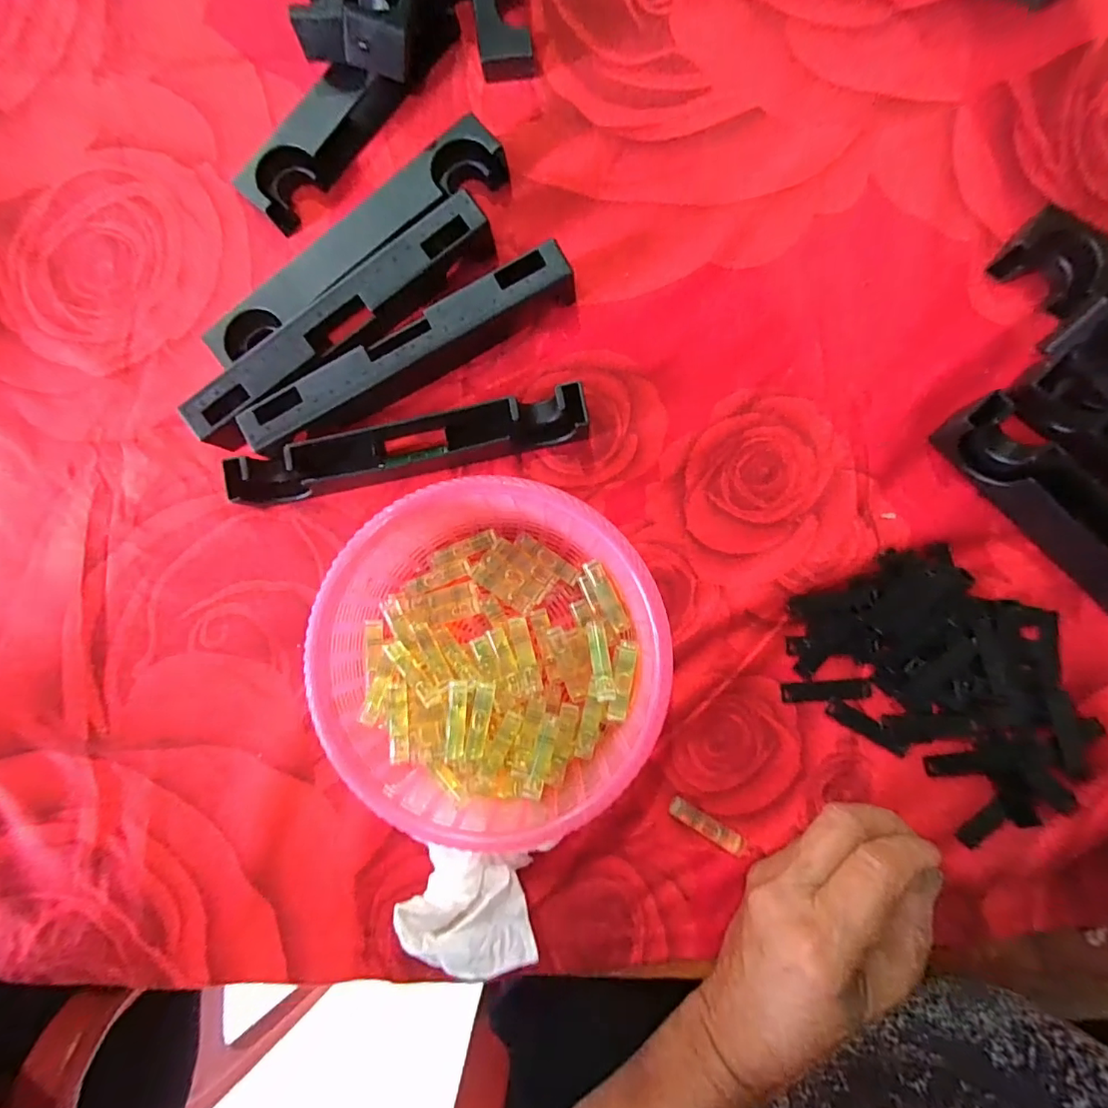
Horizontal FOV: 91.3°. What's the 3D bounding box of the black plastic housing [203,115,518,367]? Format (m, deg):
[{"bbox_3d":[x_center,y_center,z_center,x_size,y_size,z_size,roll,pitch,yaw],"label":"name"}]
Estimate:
[{"bbox_3d":[-0.112,-0.174,0.309,0.191,0.026,0.038,-41,84,1],"label":"black plastic housing"}]

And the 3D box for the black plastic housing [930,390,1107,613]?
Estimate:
[{"bbox_3d":[0.271,-0.001,0.267,0.027,0.031,0.191,-43,84,0],"label":"black plastic housing"}]

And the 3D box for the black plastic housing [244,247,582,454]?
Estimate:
[{"bbox_3d":[-0.078,-0.109,0.301,0.193,0.030,0.031,-28,85,2],"label":"black plastic housing"}]

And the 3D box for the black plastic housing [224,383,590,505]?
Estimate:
[{"bbox_3d":[-0.079,-0.060,0.299,0.192,0.028,0.029,-12,86,3],"label":"black plastic housing"}]

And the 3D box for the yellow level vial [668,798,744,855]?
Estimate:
[{"bbox_3d":[0.081,0.144,0.286,0.041,0.005,0.009,31,89,5],"label":"yellow level vial"}]

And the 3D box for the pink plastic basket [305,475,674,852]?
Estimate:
[{"bbox_3d":[-0.030,0.050,0.276,0.166,0.050,0.163,0,86,4],"label":"pink plastic basket"}]

